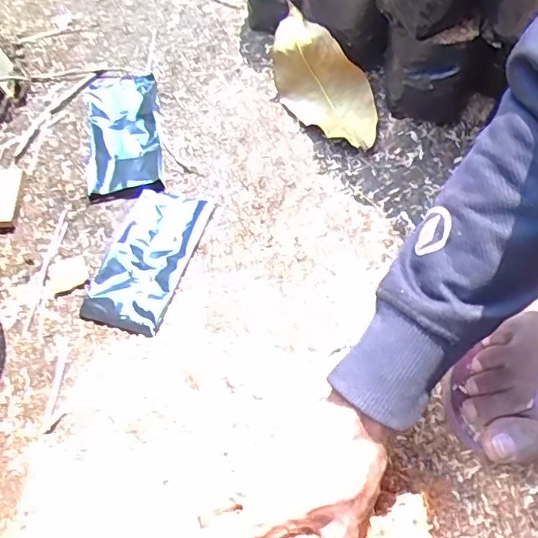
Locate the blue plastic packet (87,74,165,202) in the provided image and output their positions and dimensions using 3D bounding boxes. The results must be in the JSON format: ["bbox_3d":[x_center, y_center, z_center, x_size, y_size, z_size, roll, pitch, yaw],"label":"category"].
[{"bbox_3d":[-0.158,-0.150,0.610,0.076,0.016,0.172,-9,61,-1],"label":"blue plastic packet"}]

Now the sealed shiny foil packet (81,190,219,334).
[{"bbox_3d":[-0.116,-0.013,0.537,0.078,0.014,0.148,16,63,13],"label":"sealed shiny foil packet"}]

